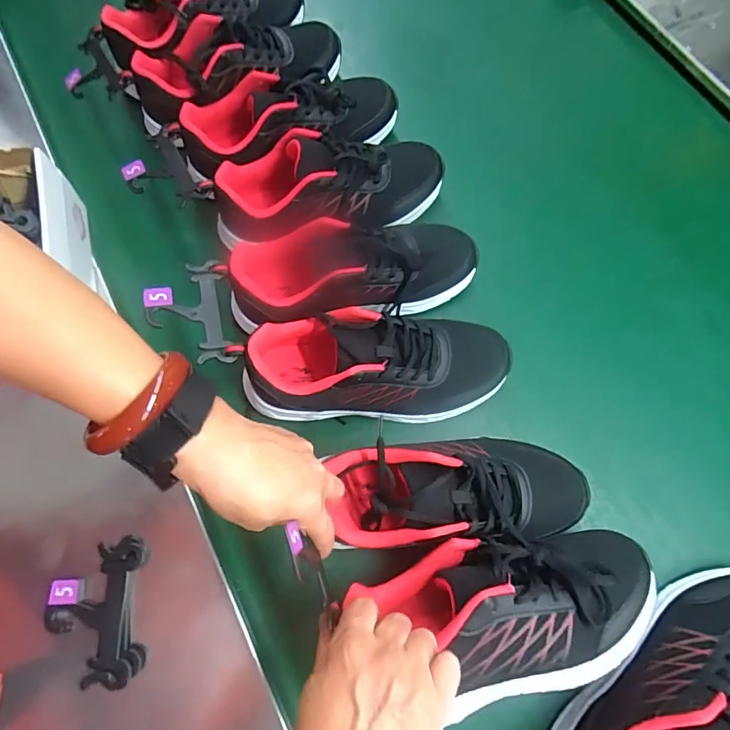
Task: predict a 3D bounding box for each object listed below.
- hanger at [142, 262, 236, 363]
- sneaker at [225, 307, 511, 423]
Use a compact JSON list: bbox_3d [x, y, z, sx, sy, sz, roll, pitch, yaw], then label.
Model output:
[{"bbox_3d":[-0.157,-0.045,0.415,0.066,0.018,0.097,-10,71,-13],"label":"hanger"},{"bbox_3d":[0.011,0.002,0.440,0.244,0.082,0.084,-3,71,-1],"label":"sneaker"}]

